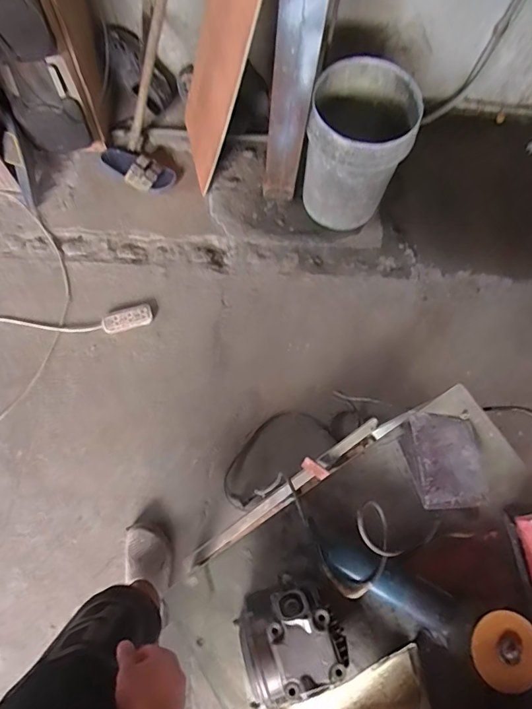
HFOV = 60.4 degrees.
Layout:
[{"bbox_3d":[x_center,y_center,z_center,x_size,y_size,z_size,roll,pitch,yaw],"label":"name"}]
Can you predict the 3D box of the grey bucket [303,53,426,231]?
[{"bbox_3d":[0.253,-0.580,1.364,0.272,0.393,0.281,1,73,-4],"label":"grey bucket"}]

